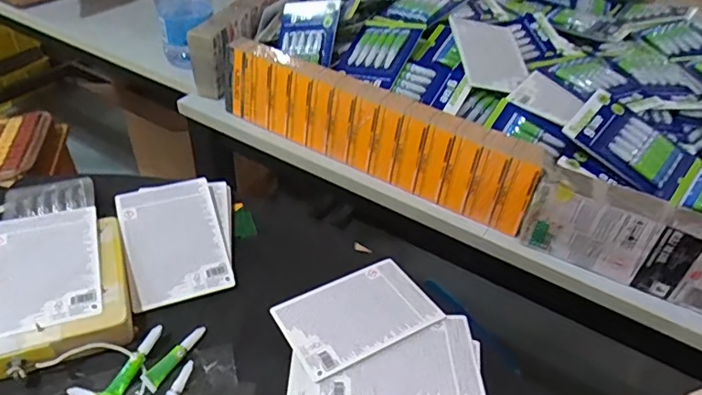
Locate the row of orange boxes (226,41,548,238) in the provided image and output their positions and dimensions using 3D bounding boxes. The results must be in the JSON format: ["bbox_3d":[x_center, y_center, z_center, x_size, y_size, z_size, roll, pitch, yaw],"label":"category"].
[{"bbox_3d":[0.027,-0.106,0.780,0.514,0.120,0.063,25,45,22],"label":"row of orange boxes"}]

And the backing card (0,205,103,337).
[{"bbox_3d":[-0.343,0.074,0.576,0.113,0.010,0.175,-13,47,-19],"label":"backing card"}]

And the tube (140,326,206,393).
[{"bbox_3d":[-0.183,0.164,0.540,0.016,0.013,0.080,22,44,20],"label":"tube"}]

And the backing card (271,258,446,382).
[{"bbox_3d":[0.008,0.129,0.594,0.167,0.006,0.113,-19,46,-24],"label":"backing card"}]

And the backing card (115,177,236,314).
[{"bbox_3d":[-0.220,0.051,0.642,0.114,0.009,0.174,-14,58,-17],"label":"backing card"}]

